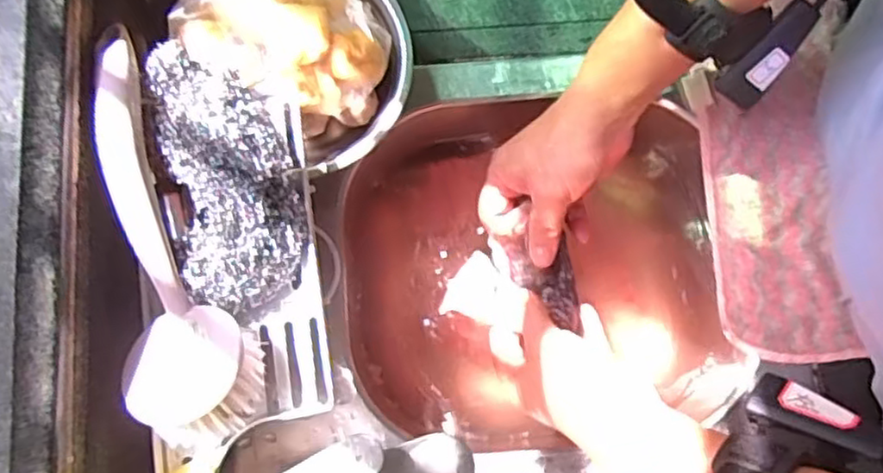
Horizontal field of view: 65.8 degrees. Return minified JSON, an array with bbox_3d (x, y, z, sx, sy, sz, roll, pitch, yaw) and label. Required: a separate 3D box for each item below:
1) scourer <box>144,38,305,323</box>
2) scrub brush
[{"bbox_3d":[-0.124,-0.036,0.404,0.069,0.048,0.159,-13,79,-4],"label":"scourer"},{"bbox_3d":[-0.168,0.002,0.382,0.065,0.049,0.235,-23,80,-5],"label":"scrub brush"}]

